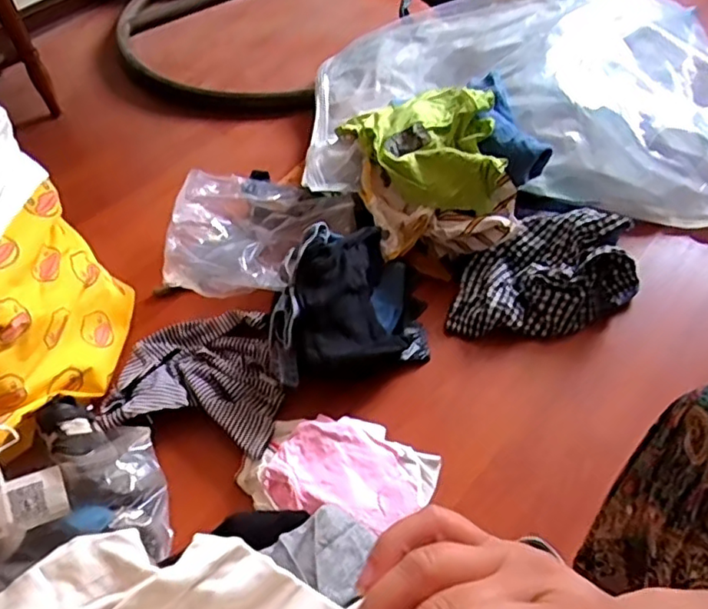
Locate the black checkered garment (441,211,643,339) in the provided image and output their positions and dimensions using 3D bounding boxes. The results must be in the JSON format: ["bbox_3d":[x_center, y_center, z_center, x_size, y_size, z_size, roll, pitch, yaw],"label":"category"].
[{"bbox_3d":[0.312,-0.057,1.007,0.308,0.089,0.204,-3,50,3],"label":"black checkered garment"}]

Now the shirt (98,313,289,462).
[{"bbox_3d":[-0.234,0.106,0.930,0.247,0.038,0.236,3,50,7],"label":"shirt"}]

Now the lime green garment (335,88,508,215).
[{"bbox_3d":[0.133,-0.286,1.078,0.237,0.098,0.282,-20,51,-11],"label":"lime green garment"}]

